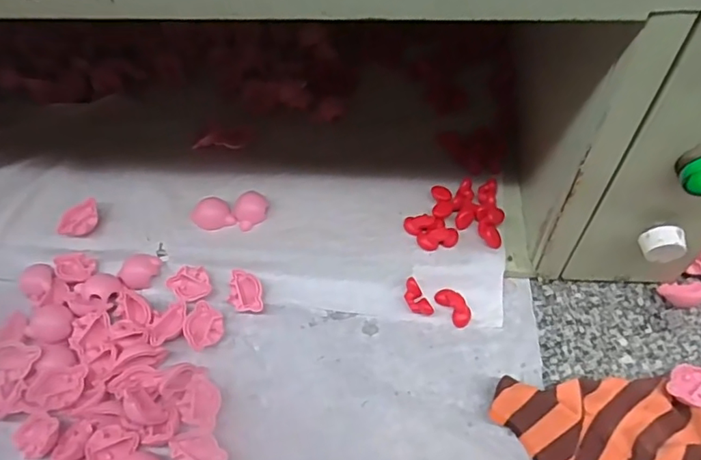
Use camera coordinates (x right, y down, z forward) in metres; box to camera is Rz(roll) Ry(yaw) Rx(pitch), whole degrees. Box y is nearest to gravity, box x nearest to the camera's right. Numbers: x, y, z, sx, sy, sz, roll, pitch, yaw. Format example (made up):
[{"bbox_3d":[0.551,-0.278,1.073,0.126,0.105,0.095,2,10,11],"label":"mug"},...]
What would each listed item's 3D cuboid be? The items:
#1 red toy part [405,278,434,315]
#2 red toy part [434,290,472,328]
[{"bbox_3d":[0.050,0.052,0.407,0.014,0.009,0.031,-24,61,-11],"label":"red toy part"},{"bbox_3d":[0.078,0.056,0.404,0.016,0.009,0.031,-31,63,-15],"label":"red toy part"}]

